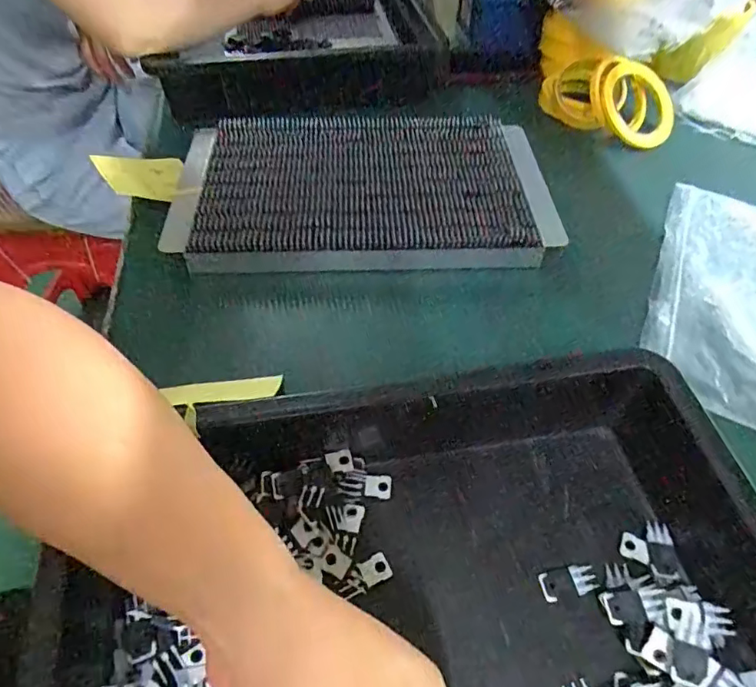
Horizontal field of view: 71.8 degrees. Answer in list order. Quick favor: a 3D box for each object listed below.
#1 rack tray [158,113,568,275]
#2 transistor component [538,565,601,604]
[{"bbox_3d":[-0.017,-0.165,0.539,0.365,0.029,0.227,-3,51,-6],"label":"rack tray"},{"bbox_3d":[0.116,0.146,0.317,0.033,0.004,0.018,-8,53,-8],"label":"transistor component"}]

